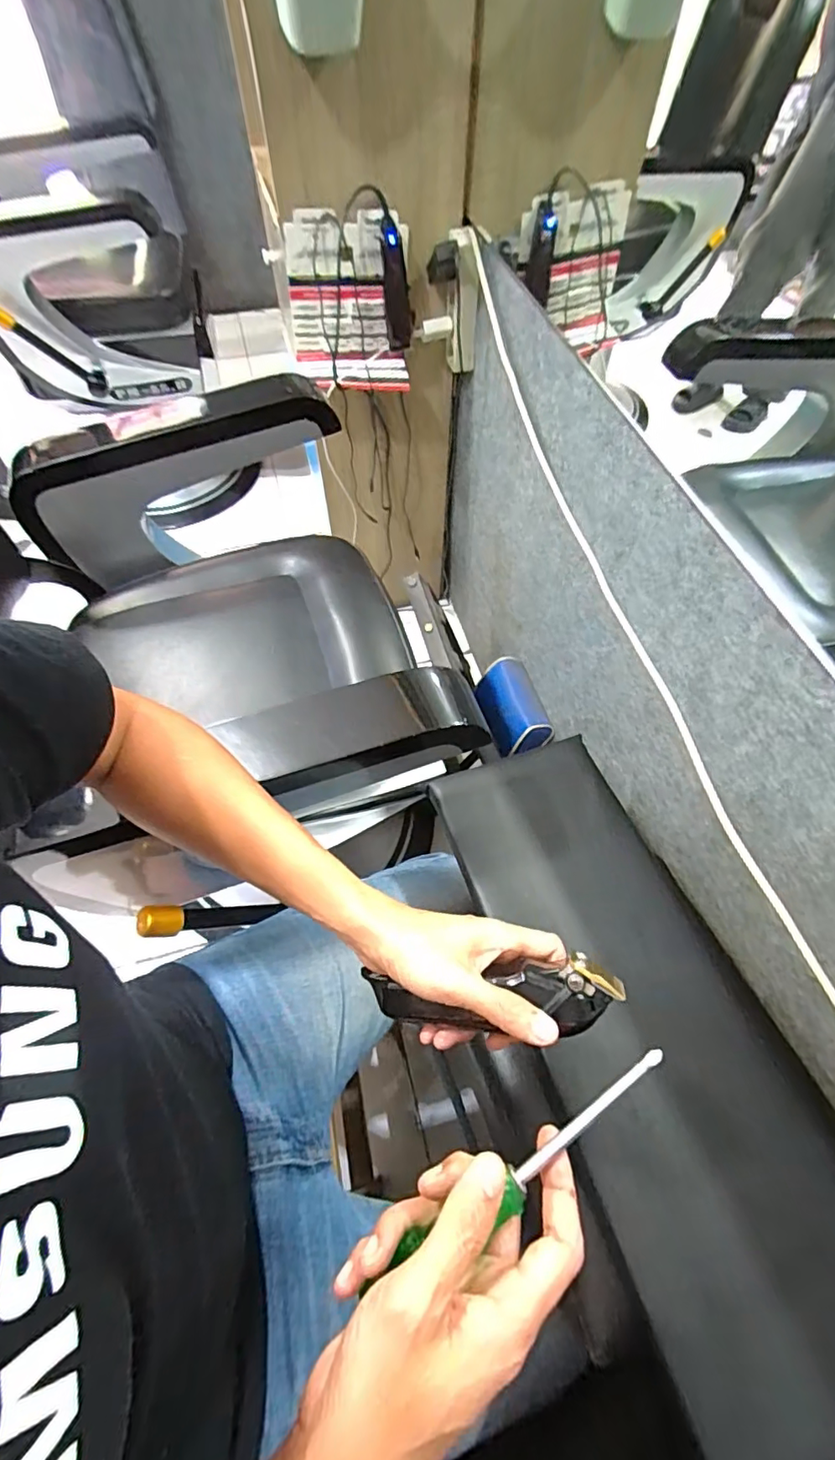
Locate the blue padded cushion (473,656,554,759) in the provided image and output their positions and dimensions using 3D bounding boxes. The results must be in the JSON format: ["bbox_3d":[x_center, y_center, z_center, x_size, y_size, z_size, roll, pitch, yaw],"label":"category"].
[{"bbox_3d":[0.191,-0.045,1.113,0.102,0.079,0.206,-15,62,-8],"label":"blue padded cushion"}]

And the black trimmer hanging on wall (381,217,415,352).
[{"bbox_3d":[-0.031,-0.728,0.903,0.049,0.175,0.027,1,61,1],"label":"black trimmer hanging on wall"}]

